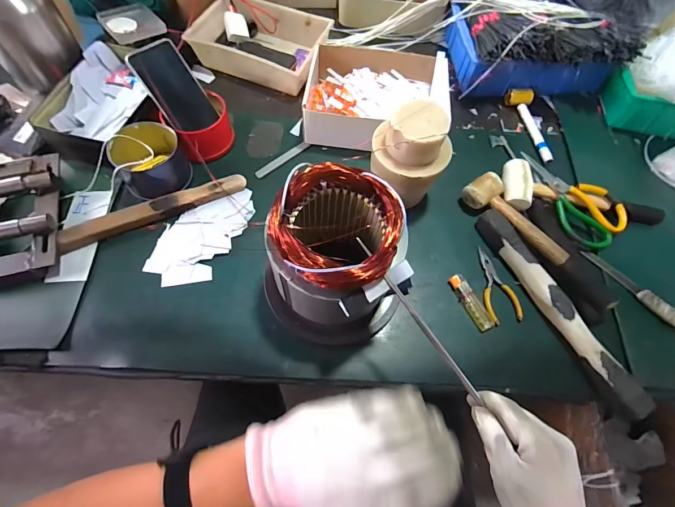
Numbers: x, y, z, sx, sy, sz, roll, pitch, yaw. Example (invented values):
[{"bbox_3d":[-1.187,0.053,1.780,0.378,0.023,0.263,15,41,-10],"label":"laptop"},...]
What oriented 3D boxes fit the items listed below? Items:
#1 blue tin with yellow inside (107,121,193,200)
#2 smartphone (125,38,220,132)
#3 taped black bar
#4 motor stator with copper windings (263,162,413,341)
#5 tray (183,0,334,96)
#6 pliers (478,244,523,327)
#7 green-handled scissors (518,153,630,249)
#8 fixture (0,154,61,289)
[{"bbox_3d":[-0.284,-0.140,0.528,0.097,0.068,0.096,1,65,-2],"label":"blue tin with yellow inside"},{"bbox_3d":[-0.257,-0.259,0.552,0.075,0.015,0.136,-38,106,-20],"label":"smartphone"},{"bbox_3d":[0.304,0.070,0.489,0.033,0.032,0.313,-24,69,-13],"label":"taped black bar"},{"bbox_3d":[-0.001,0.018,0.427,0.157,0.181,0.156,1,65,-2],"label":"motor stator with copper windings"},{"bbox_3d":[-0.147,-0.417,0.686,0.244,0.057,0.165,21,66,7],"label":"tray"},{"bbox_3d":[0.229,0.044,0.511,0.051,0.008,0.116,-9,66,-7],"label":"pliers"},{"bbox_3d":[0.388,-0.095,0.563,0.102,0.019,0.179,-20,72,-9],"label":"green-handled scissors"},{"bbox_3d":[-0.467,-0.053,0.491,0.139,0.052,0.200,-10,66,-7],"label":"fixture"}]

